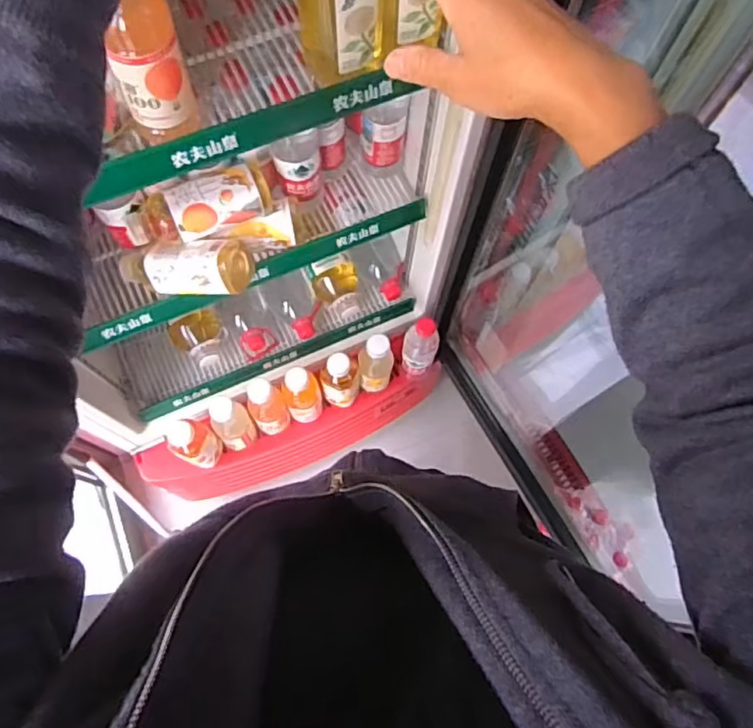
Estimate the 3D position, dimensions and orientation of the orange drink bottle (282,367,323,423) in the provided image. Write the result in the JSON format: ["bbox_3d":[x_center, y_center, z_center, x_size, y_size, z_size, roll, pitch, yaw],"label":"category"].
[{"bbox_3d":[-0.131,0.058,1.033,0.060,0.151,0.055,1,70,-1],"label":"orange drink bottle"}]

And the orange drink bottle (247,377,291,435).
[{"bbox_3d":[-0.190,0.076,1.027,0.062,0.163,0.056,-34,74,-13],"label":"orange drink bottle"}]

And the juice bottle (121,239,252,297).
[{"bbox_3d":[-0.257,-0.124,0.771,0.177,0.074,0.069,0,70,-2],"label":"juice bottle"}]

